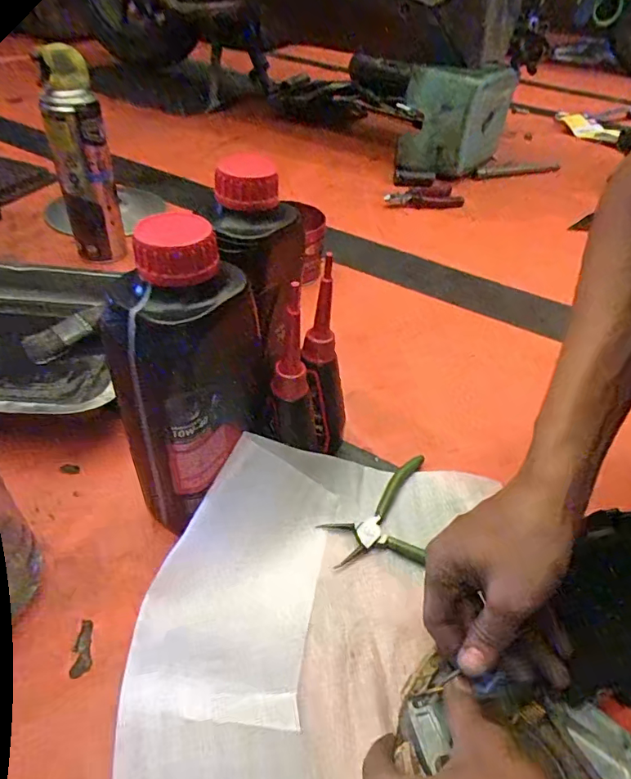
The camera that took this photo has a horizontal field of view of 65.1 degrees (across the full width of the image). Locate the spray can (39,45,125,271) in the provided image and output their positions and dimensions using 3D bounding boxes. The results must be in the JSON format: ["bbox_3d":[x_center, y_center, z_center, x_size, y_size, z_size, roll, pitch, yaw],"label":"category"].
[{"bbox_3d":[-0.289,-0.284,0.621,0.068,0.225,0.055,-12,45,-18],"label":"spray can"}]

